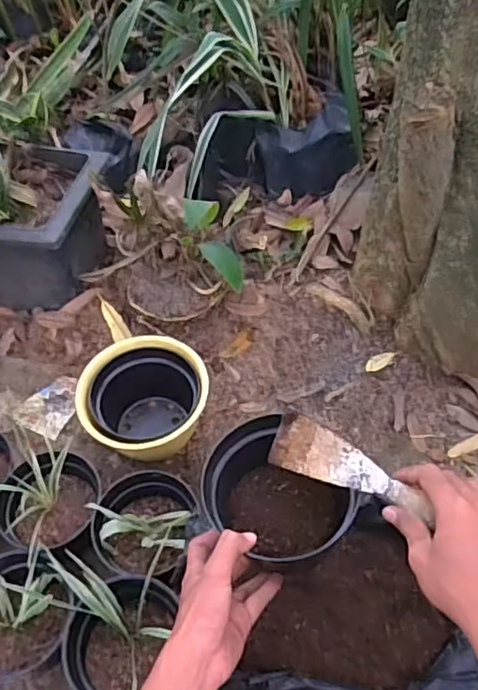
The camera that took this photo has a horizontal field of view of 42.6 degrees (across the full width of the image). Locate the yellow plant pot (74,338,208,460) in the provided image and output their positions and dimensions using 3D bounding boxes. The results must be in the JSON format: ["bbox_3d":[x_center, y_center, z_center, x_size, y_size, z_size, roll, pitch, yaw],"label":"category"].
[{"bbox_3d":[-0.132,0.090,0.872,0.173,0.131,0.166,-27,53,-18],"label":"yellow plant pot"}]

